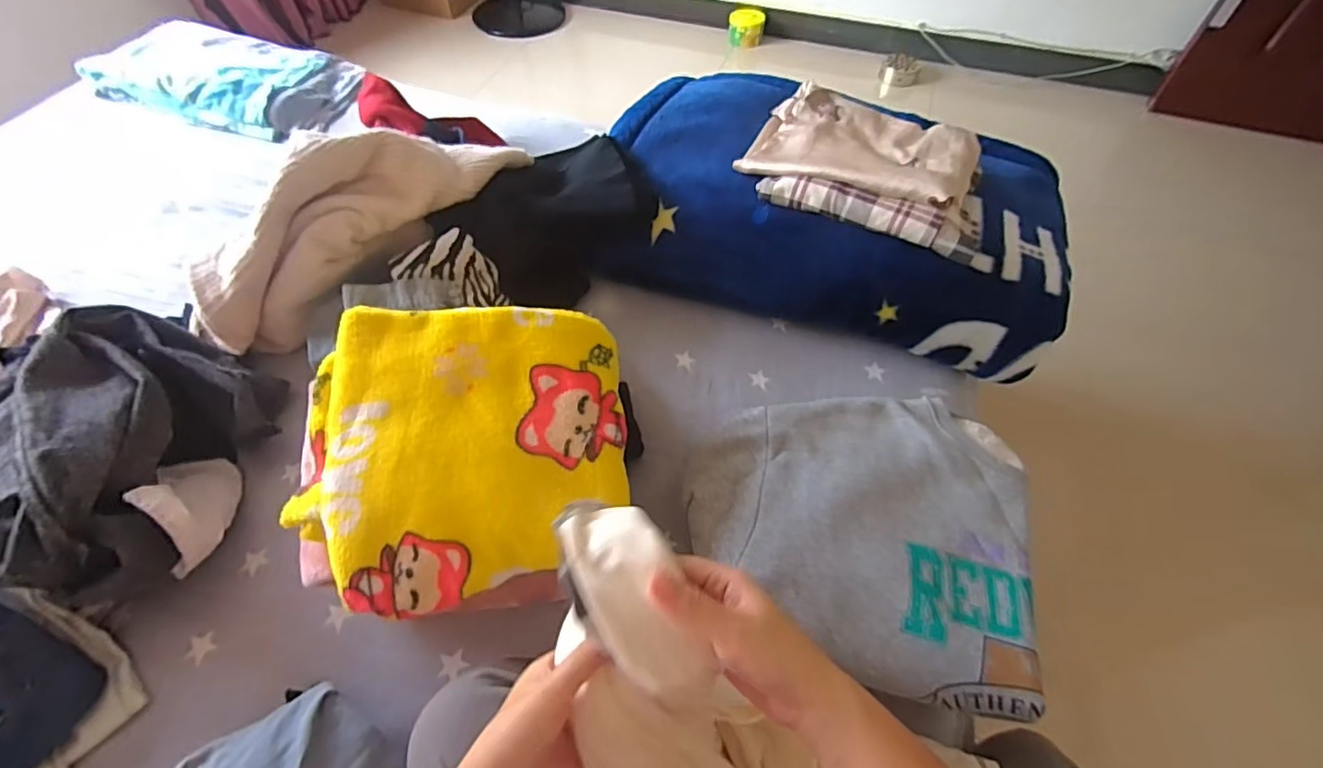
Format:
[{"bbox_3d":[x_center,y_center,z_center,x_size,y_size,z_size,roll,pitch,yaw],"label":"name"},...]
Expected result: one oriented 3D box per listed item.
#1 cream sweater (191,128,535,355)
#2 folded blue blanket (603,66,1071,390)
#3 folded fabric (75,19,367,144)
[{"bbox_3d":[-0.395,-0.217,0.746,0.465,0.198,0.110,-38,61,-6],"label":"cream sweater"},{"bbox_3d":[0.244,-0.254,0.883,0.628,0.174,0.385,18,55,11],"label":"folded blue blanket"},{"bbox_3d":[-0.894,-0.644,1.215,0.542,0.059,0.301,20,56,13],"label":"folded fabric"}]

